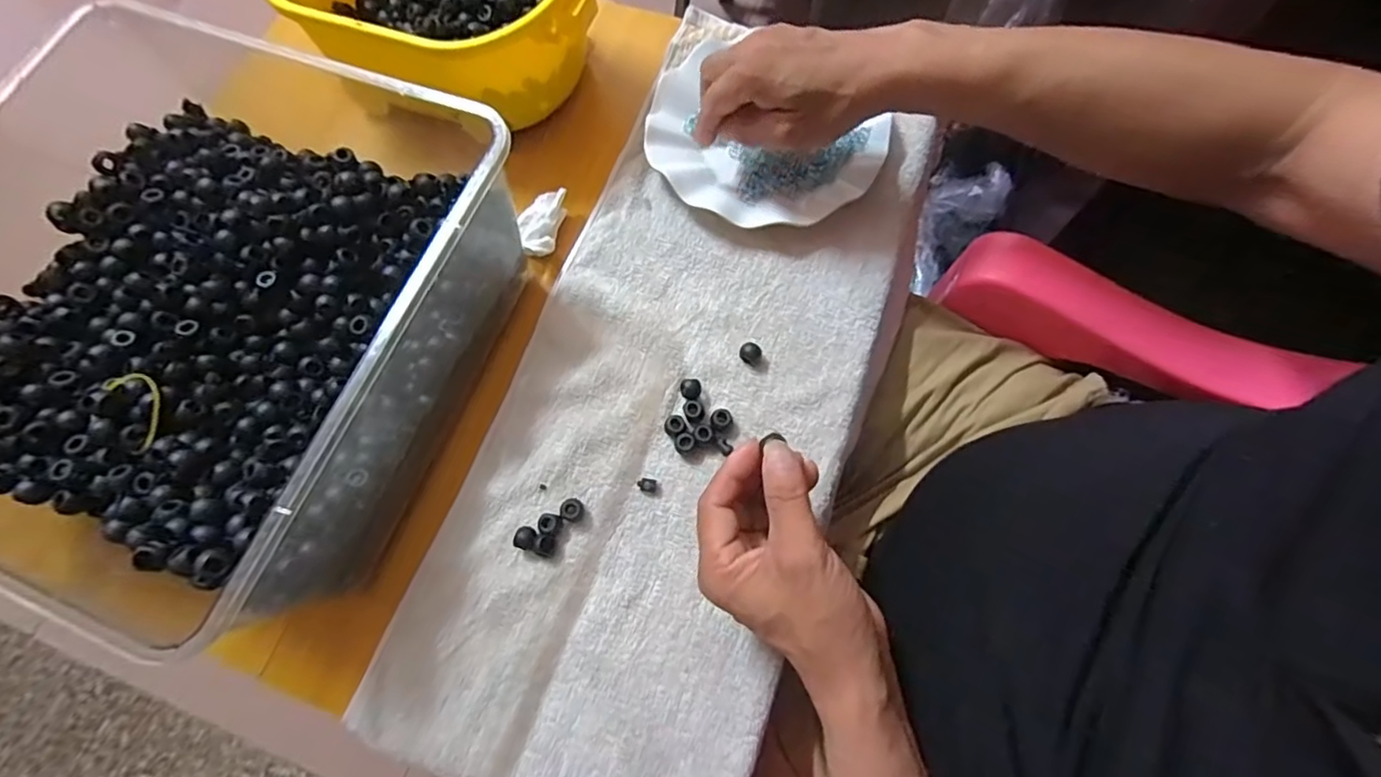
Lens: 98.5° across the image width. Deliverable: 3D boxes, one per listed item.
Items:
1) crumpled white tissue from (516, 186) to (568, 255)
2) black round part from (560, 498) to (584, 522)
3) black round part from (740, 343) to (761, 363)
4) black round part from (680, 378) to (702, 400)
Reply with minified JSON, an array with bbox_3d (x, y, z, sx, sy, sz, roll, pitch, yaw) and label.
[{"bbox_3d":[-0.113,-0.125,0.449,0.028,0.019,0.058,8,71,5],"label":"crumpled white tissue"},{"bbox_3d":[-0.077,0.079,0.387,0.014,0.010,0.015,-1,70,2],"label":"black round part"},{"bbox_3d":[0.042,-0.025,0.417,0.014,0.012,0.011,8,71,6],"label":"black round part"},{"bbox_3d":[0.000,0.000,0.410,0.015,0.007,0.016,-1,70,2],"label":"black round part"}]

